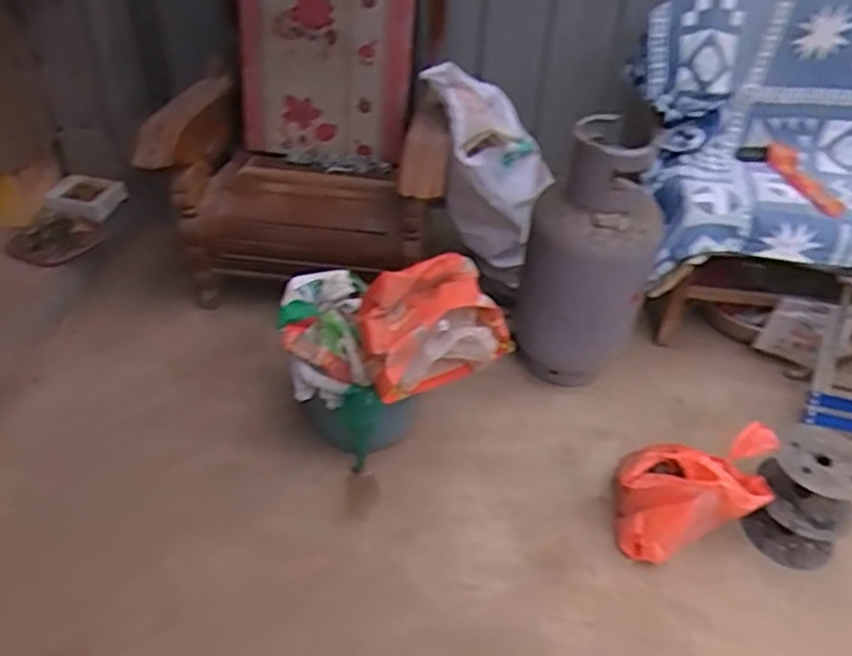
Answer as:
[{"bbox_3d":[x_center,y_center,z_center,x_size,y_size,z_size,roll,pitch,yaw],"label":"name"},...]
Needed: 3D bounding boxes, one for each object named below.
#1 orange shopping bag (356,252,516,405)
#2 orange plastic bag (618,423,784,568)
[{"bbox_3d":[0.017,0.010,1.431,0.309,0.255,0.155,-17,44,-23],"label":"orange shopping bag"},{"bbox_3d":[0.574,0.349,1.536,0.333,0.233,0.227,-9,42,-14],"label":"orange plastic bag"}]

